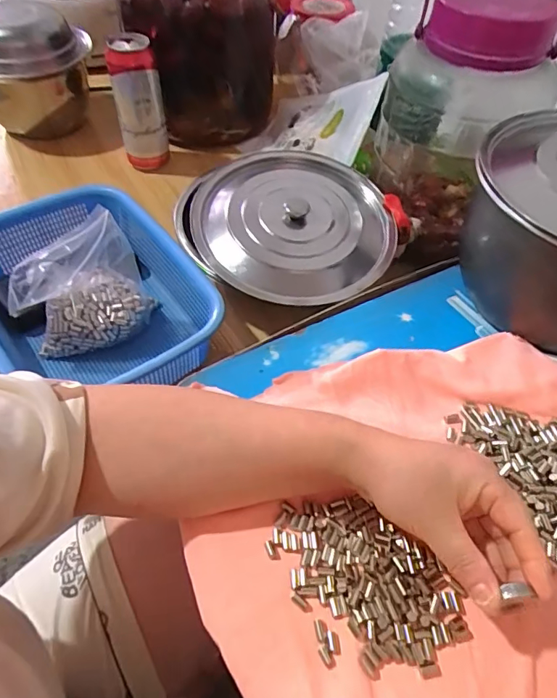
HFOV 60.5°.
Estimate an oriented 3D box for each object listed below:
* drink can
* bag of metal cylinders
[{"bbox_3d":[-0.193,-0.336,0.664,0.063,0.158,0.050,-7,53,-10],"label":"drink can"},{"bbox_3d":[-0.195,-0.062,0.468,0.119,0.131,0.066,-6,53,-8],"label":"bag of metal cylinders"}]

